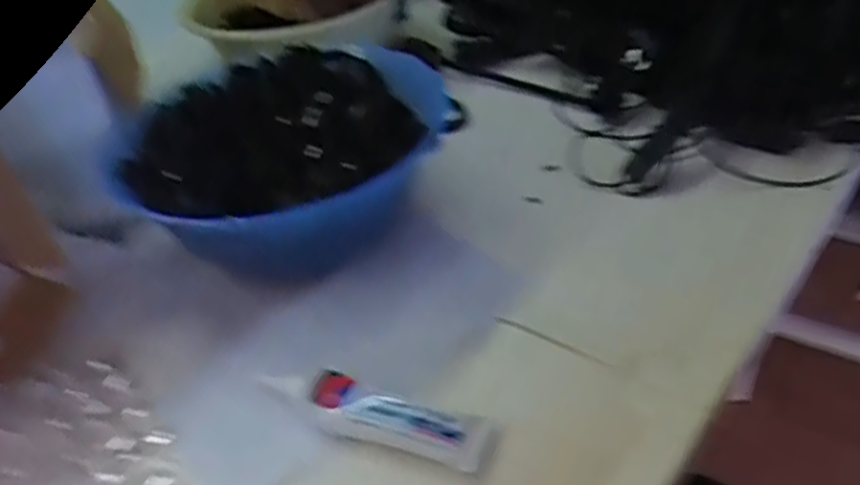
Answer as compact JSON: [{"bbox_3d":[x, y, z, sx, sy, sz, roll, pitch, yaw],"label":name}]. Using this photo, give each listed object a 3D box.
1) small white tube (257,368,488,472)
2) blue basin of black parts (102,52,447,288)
[{"bbox_3d":[-0.035,0.095,0.423,0.136,0.016,0.029,13,45,21],"label":"small white tube"},{"bbox_3d":[-0.113,-0.062,0.560,0.194,0.077,0.226,19,46,33],"label":"blue basin of black parts"}]

